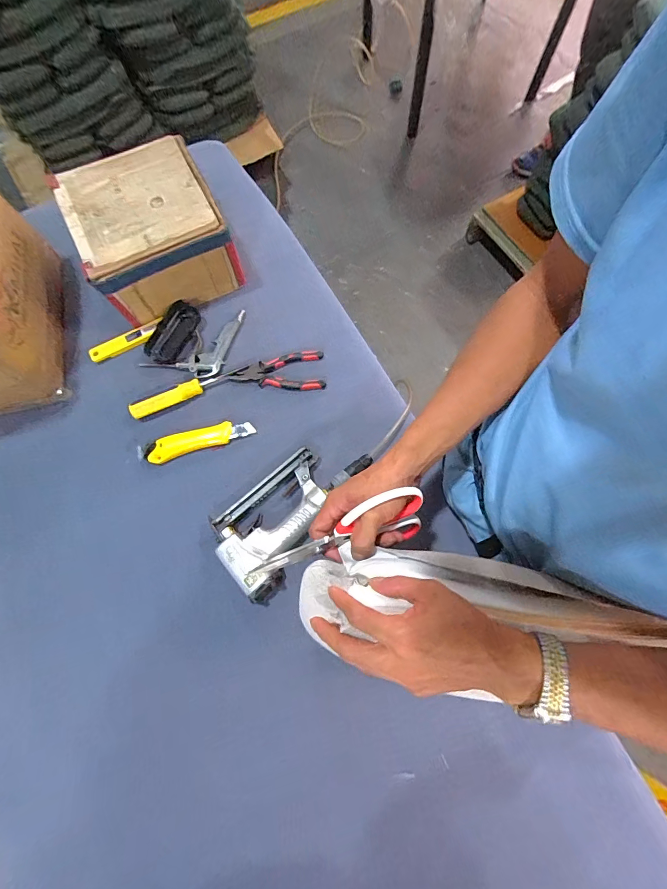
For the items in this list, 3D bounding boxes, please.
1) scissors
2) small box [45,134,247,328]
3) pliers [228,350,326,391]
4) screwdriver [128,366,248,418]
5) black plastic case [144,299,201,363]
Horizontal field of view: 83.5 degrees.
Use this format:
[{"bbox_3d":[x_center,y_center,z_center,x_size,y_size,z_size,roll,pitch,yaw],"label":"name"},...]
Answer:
[{"bbox_3d":[0.009,0.088,0.380,0.183,0.088,0.010,-9,47,-15],"label":"scissors"},{"bbox_3d":[-0.292,-0.342,0.619,0.211,0.138,0.207,-26,74,-8],"label":"small box"},{"bbox_3d":[-0.089,-0.116,0.611,0.146,0.012,0.070,-7,72,-3],"label":"pliers"},{"bbox_3d":[-0.232,-0.090,0.595,0.186,0.021,0.030,-26,74,-8],"label":"screwdriver"},{"bbox_3d":[-0.269,-0.188,0.624,0.059,0.027,0.110,27,74,8],"label":"black plastic case"}]

